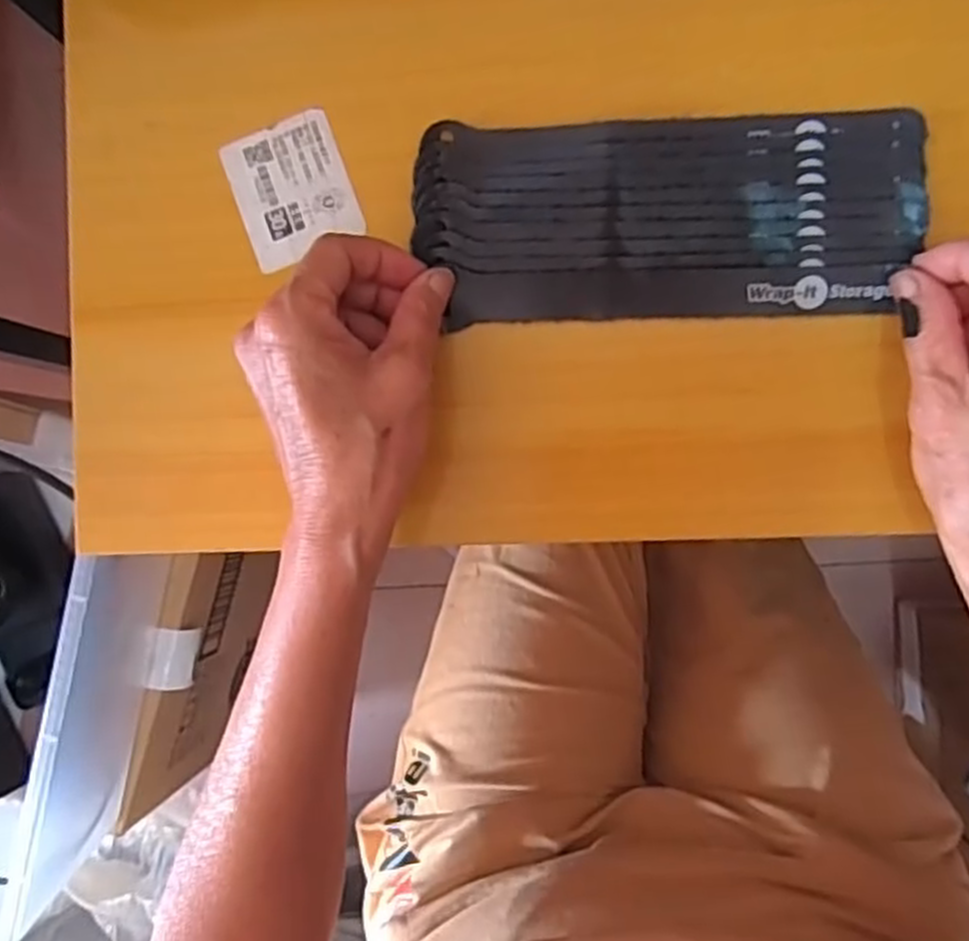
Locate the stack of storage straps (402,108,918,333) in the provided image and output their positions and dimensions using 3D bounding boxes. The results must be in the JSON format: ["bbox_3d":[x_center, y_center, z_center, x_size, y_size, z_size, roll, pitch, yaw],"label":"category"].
[{"bbox_3d":[0.072,-0.102,0.316,0.196,0.012,0.079,0,94,5],"label":"stack of storage straps"}]

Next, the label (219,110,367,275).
[{"bbox_3d":[-0.082,-0.120,0.335,0.049,0.004,0.058,-21,88,4],"label":"label"}]

